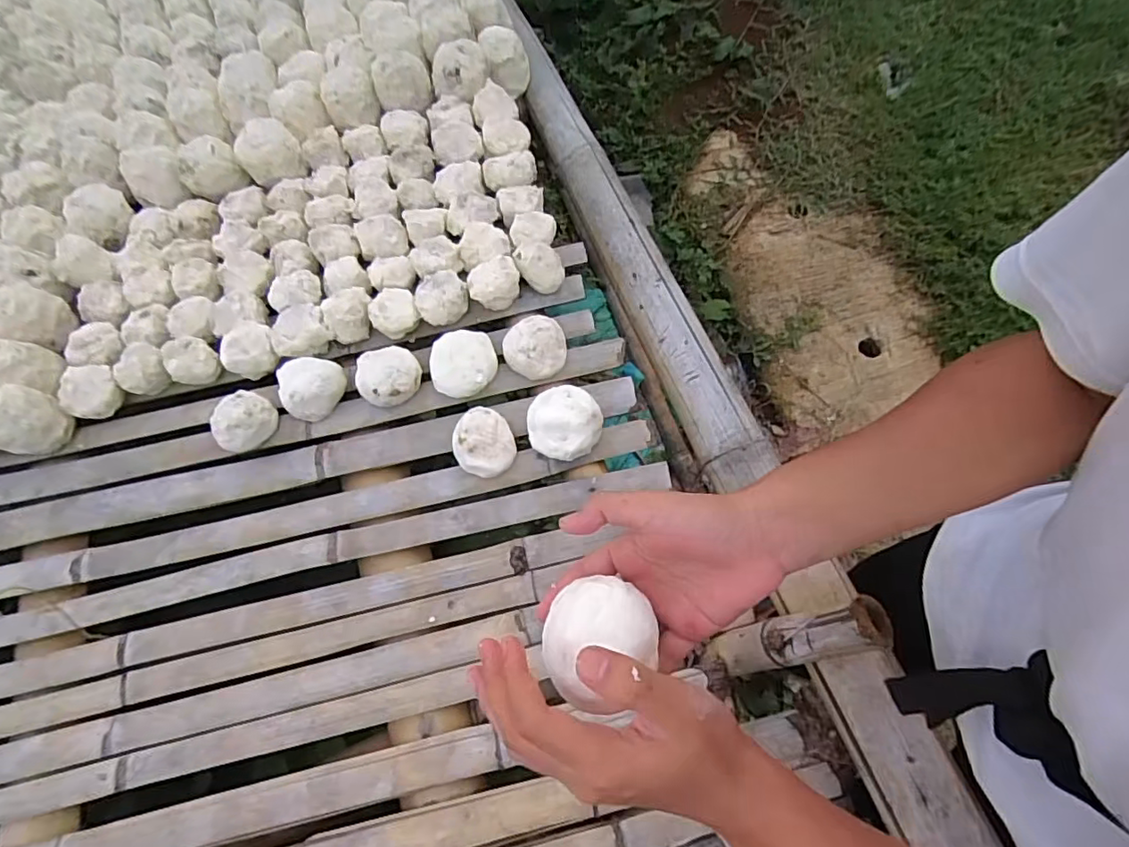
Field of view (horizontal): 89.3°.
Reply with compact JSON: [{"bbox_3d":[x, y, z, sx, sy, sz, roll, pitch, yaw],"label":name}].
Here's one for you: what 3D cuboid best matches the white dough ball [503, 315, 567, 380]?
[{"bbox_3d":[-0.038,-0.098,0.752,0.080,0.055,0.074,-3,65,6],"label":"white dough ball"}]

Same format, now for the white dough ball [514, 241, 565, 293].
[{"bbox_3d":[-0.034,-0.216,0.797,0.068,0.050,0.059,-1,67,4],"label":"white dough ball"}]

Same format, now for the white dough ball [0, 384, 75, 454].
[{"bbox_3d":[-0.713,-0.006,0.746,0.087,0.086,0.081,-3,65,6],"label":"white dough ball"}]

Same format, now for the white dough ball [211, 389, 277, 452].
[{"bbox_3d":[-0.420,-0.004,0.744,0.071,0.049,0.079,28,71,15],"label":"white dough ball"}]

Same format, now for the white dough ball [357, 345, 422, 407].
[{"bbox_3d":[-0.230,-0.063,0.747,0.080,0.049,0.079,-3,65,6],"label":"white dough ball"}]

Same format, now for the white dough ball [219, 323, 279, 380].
[{"bbox_3d":[-0.431,-0.100,0.786,0.069,0.043,0.064,-3,65,6],"label":"white dough ball"}]

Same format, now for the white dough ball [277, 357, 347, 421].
[{"bbox_3d":[-0.333,-0.047,0.753,0.079,0.049,0.080,-3,65,6],"label":"white dough ball"}]

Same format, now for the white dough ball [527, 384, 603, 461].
[{"bbox_3d":[-0.001,0.001,0.709,0.087,0.048,0.087,-3,65,6],"label":"white dough ball"}]

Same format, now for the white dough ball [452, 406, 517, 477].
[{"bbox_3d":[-0.103,0.023,0.711,0.076,0.043,0.089,-32,68,-10],"label":"white dough ball"}]

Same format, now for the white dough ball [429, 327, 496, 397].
[{"bbox_3d":[-0.133,-0.079,0.753,0.085,0.048,0.085,-3,65,6],"label":"white dough ball"}]

